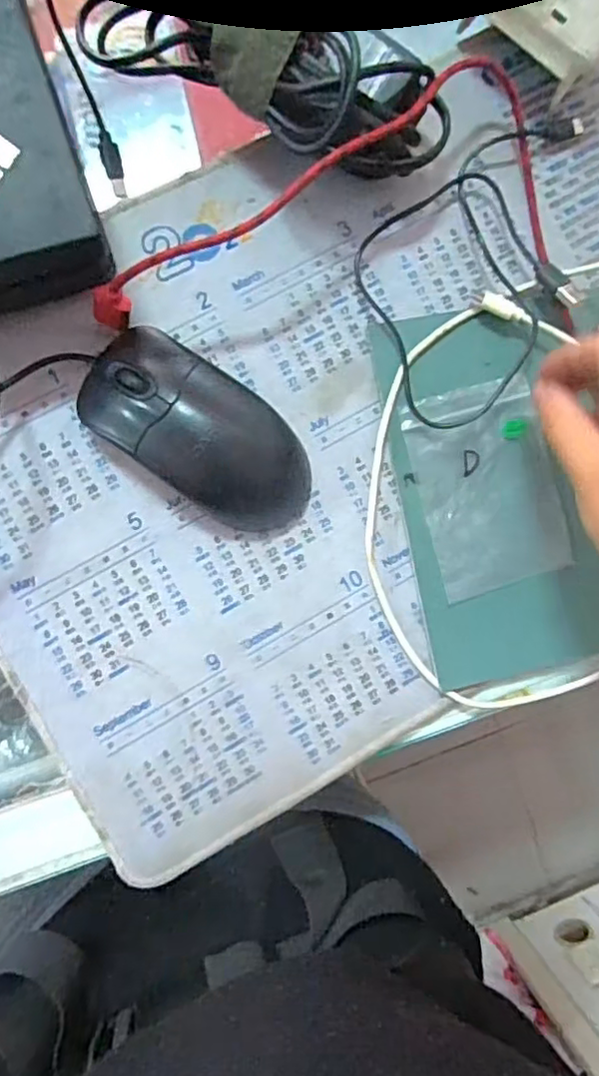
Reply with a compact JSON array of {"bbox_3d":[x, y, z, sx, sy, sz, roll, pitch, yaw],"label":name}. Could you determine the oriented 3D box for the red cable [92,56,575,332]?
[{"bbox_3d":[0.025,-0.163,0.287,0.238,0.052,0.128,-4,90,-8],"label":"red cable"}]

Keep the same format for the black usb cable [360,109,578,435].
[{"bbox_3d":[0.101,-0.138,0.317,0.163,0.014,0.105,-39,87,-4],"label":"black usb cable"}]

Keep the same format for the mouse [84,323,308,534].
[{"bbox_3d":[-0.045,-0.047,0.289,0.112,0.032,0.052,35,85,-6],"label":"mouse"}]

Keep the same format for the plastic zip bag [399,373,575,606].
[{"bbox_3d":[0.097,-0.026,0.316,0.071,0.011,0.099,-15,94,-7],"label":"plastic zip bag"}]

